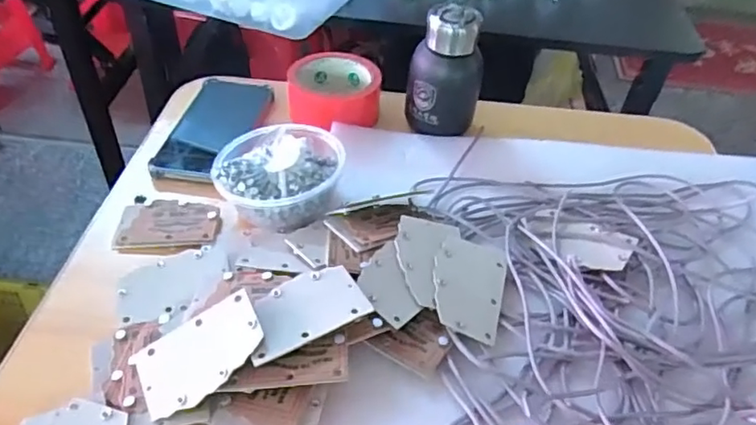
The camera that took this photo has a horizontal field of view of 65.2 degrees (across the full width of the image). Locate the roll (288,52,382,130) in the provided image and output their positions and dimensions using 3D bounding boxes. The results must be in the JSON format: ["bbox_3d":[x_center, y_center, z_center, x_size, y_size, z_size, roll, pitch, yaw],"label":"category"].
[{"bbox_3d":[-0.047,-0.131,0.635,0.095,0.042,0.098,-2,44,-6],"label":"roll"}]

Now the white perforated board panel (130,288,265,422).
[{"bbox_3d":[-0.114,0.091,0.381,0.084,0.005,0.054,-34,55,-3],"label":"white perforated board panel"}]

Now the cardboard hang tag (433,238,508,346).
[{"bbox_3d":[0.068,0.056,0.443,0.054,0.004,0.081,21,46,-4],"label":"cardboard hang tag"}]

